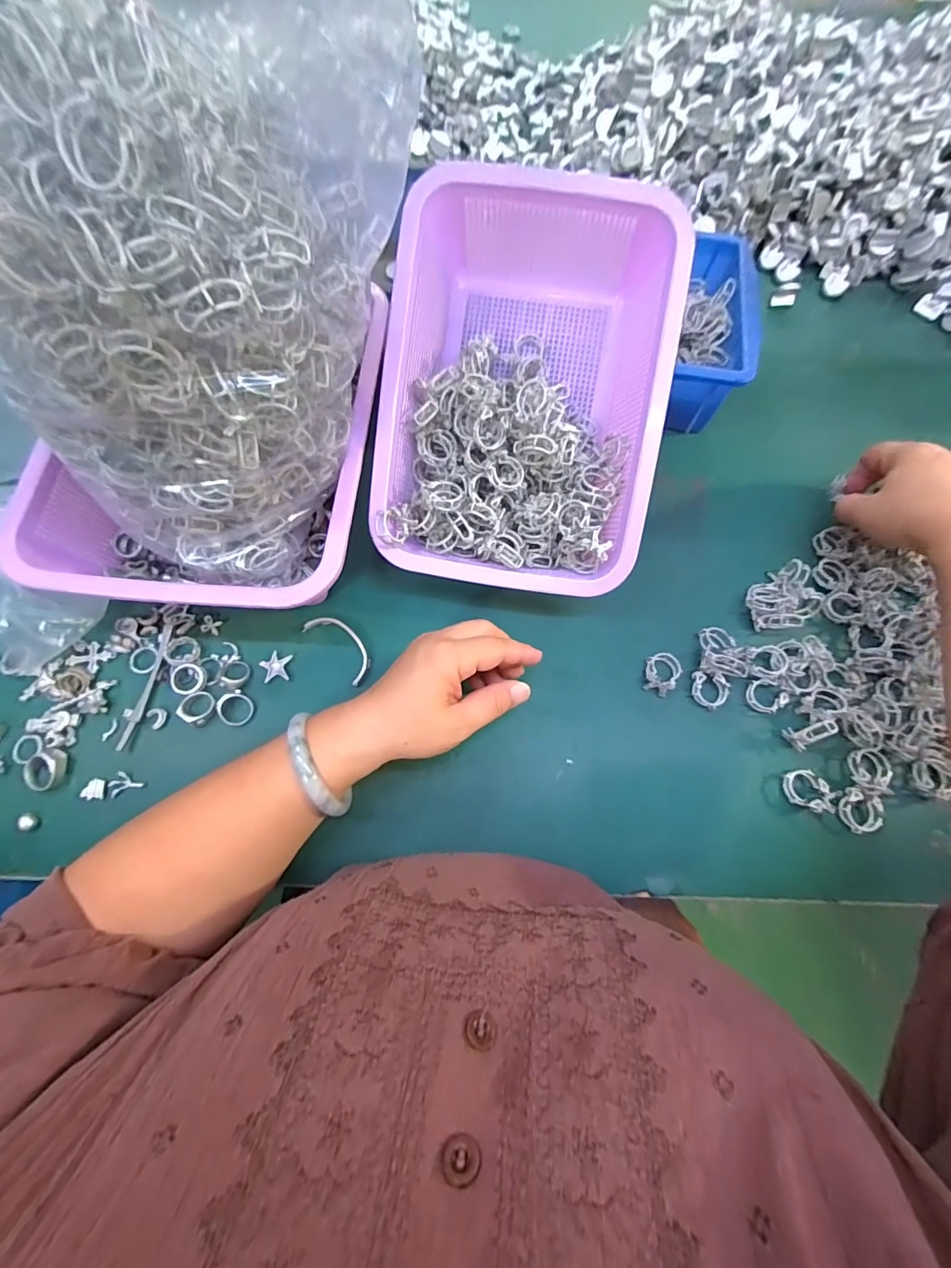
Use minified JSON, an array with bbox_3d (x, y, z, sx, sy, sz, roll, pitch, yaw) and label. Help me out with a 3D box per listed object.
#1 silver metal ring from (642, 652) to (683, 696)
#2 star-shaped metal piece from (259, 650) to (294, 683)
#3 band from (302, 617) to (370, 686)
[{"bbox_3d":[0.146,0.031,0.362,0.027,0.012,0.033,19,72,4],"label":"silver metal ring"},{"bbox_3d":[-0.153,0.025,0.357,0.023,0.004,0.024,-8,72,-5],"label":"star-shaped metal piece"},{"bbox_3d":[-0.104,0.009,0.361,0.026,0.005,0.067,-41,78,-14],"label":"band"}]

